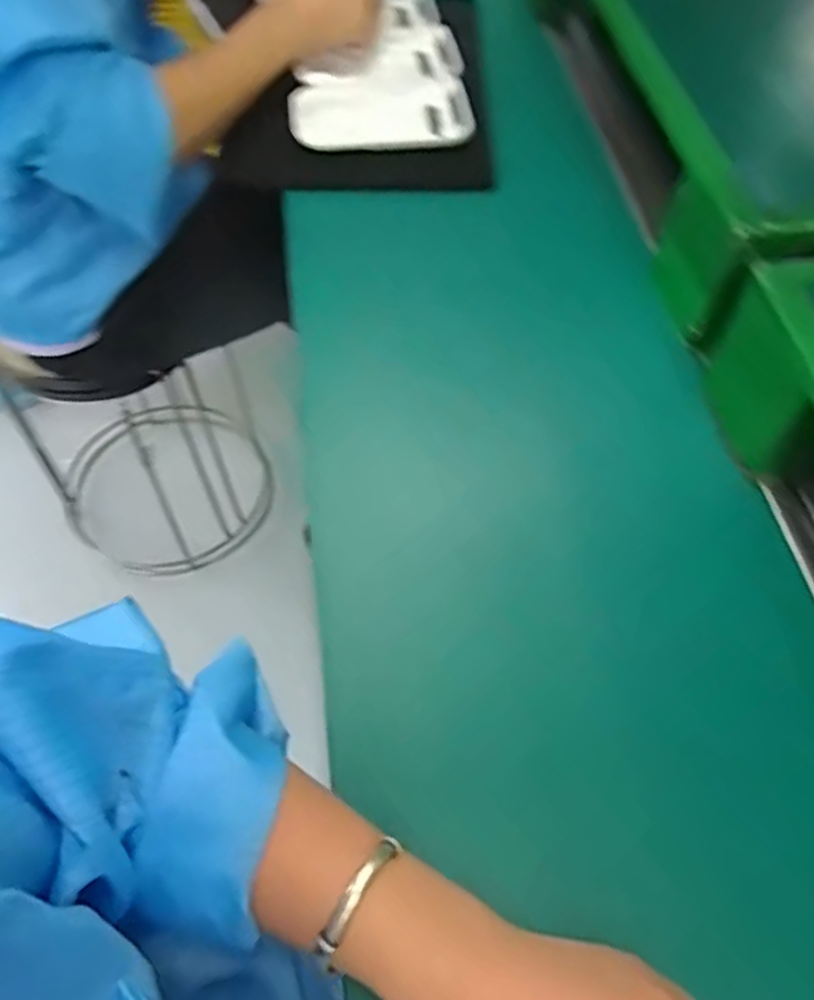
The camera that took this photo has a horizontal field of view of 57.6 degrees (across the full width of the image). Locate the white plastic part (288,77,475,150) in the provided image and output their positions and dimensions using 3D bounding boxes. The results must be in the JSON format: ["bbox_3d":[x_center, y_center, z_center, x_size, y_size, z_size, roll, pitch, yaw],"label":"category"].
[{"bbox_3d":[-0.024,-0.358,0.692,0.164,0.021,0.085,-2,56,-1],"label":"white plastic part"}]

